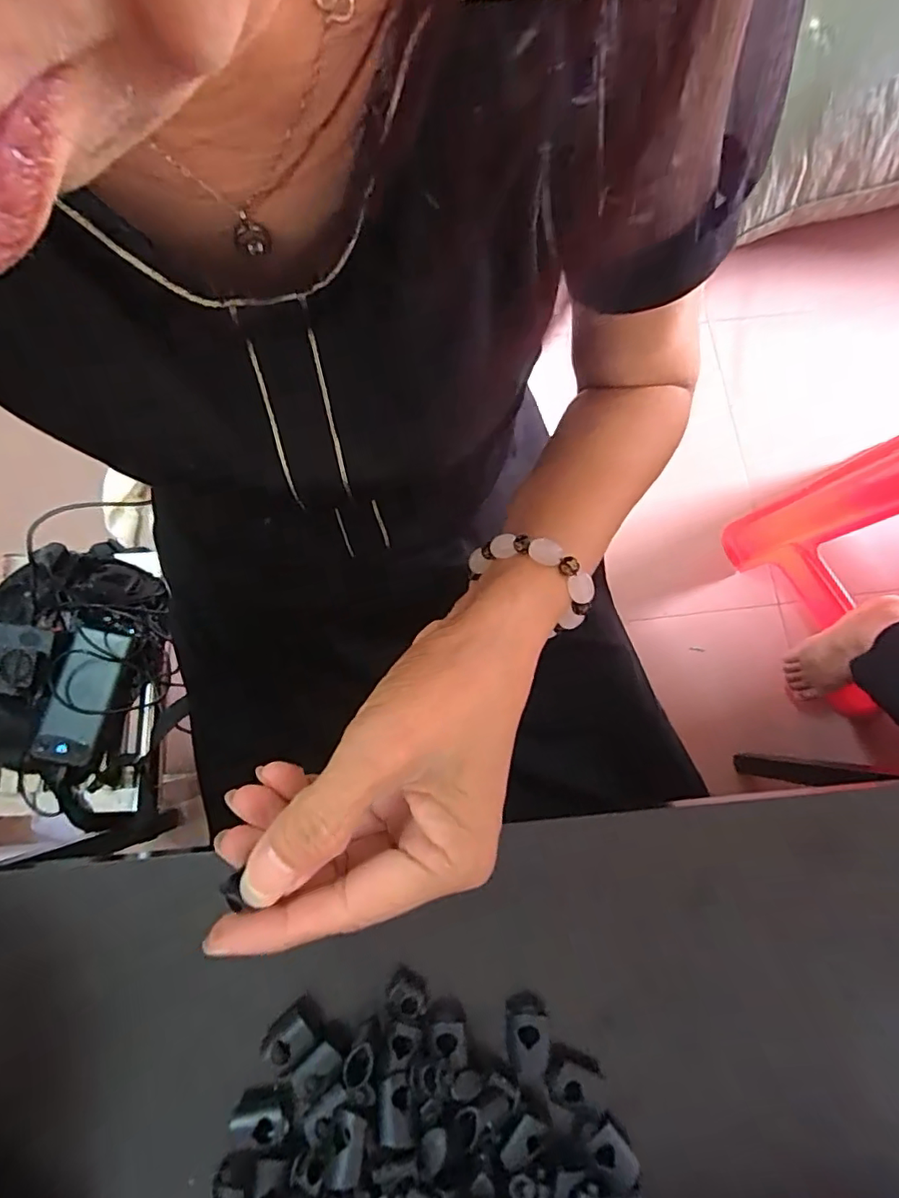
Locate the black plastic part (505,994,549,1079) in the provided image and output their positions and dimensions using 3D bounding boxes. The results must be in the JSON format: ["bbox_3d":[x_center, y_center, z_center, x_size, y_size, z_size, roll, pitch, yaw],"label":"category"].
[{"bbox_3d":[0.030,0.169,0.216,0.015,0.013,0.023,-1,77,0],"label":"black plastic part"}]

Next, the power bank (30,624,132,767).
[{"bbox_3d":[-0.423,0.110,0.640,0.060,0.024,0.153,16,74,-24],"label":"power bank"}]

